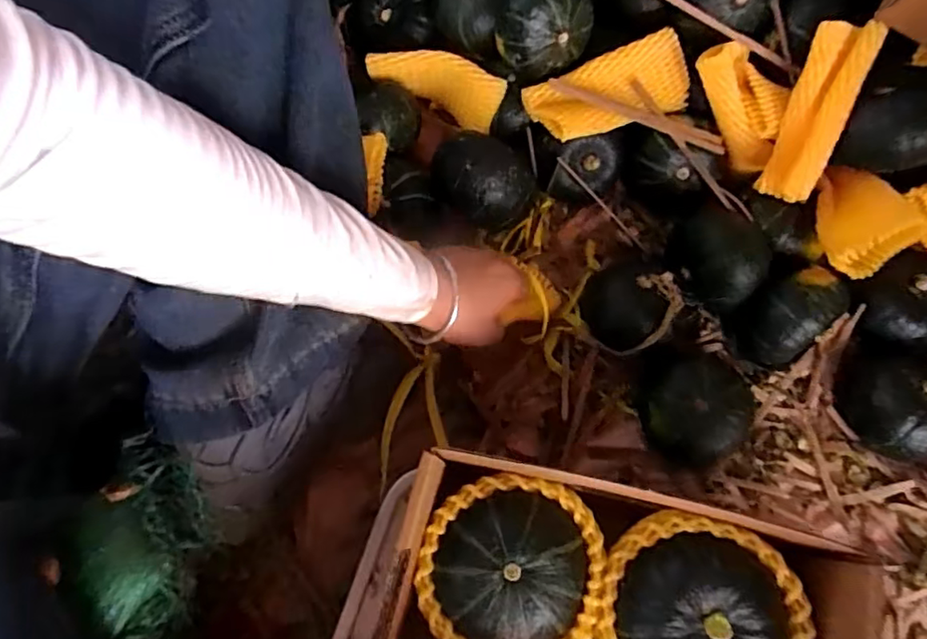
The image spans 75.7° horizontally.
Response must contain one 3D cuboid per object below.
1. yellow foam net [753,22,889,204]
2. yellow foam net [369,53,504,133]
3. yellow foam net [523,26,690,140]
[{"bbox_3d":[0.284,-0.169,0.488,0.047,0.039,0.140,20,103,7],"label":"yellow foam net"},{"bbox_3d":[-0.024,-0.225,0.575,0.132,0.070,0.033,25,76,9],"label":"yellow foam net"},{"bbox_3d":[0.129,-0.201,0.529,0.143,0.037,0.063,-24,74,-5],"label":"yellow foam net"}]

